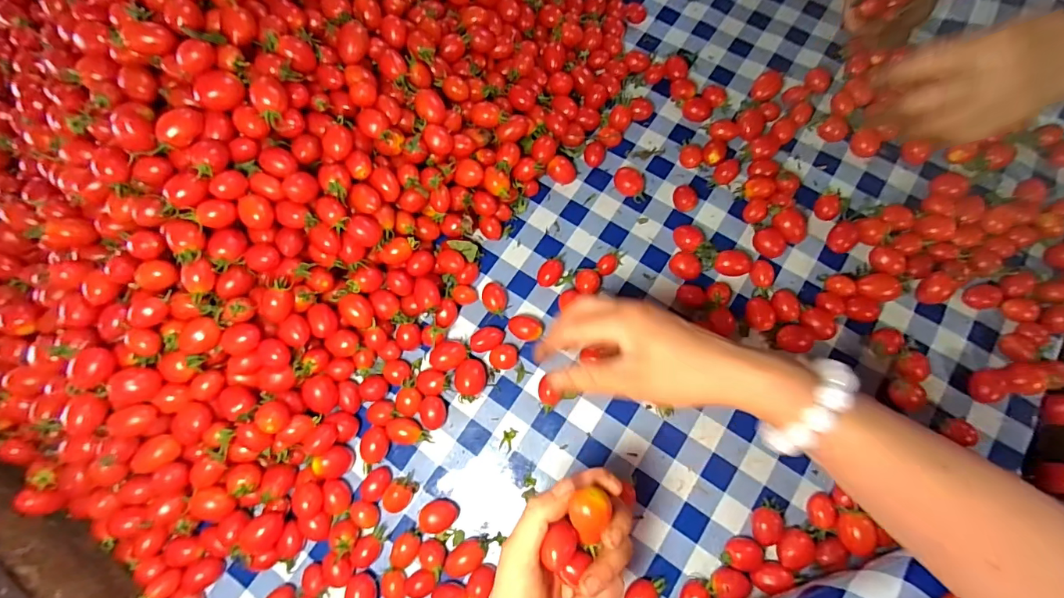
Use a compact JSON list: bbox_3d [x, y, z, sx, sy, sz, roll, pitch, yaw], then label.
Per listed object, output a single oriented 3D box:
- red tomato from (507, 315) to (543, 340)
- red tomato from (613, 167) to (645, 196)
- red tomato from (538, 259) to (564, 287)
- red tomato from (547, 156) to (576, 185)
[{"bbox_3d":[-0.007,0.027,0.445,0.031,0.016,0.026,22,74,9],"label":"red tomato"},{"bbox_3d":[0.103,-0.123,0.490,0.033,0.021,0.025,35,76,13],"label":"red tomato"},{"bbox_3d":[0.019,-0.027,0.464,0.020,0.016,0.034,30,75,11],"label":"red tomato"},{"bbox_3d":[0.032,-0.140,0.497,0.030,0.022,0.029,5,72,4],"label":"red tomato"}]

